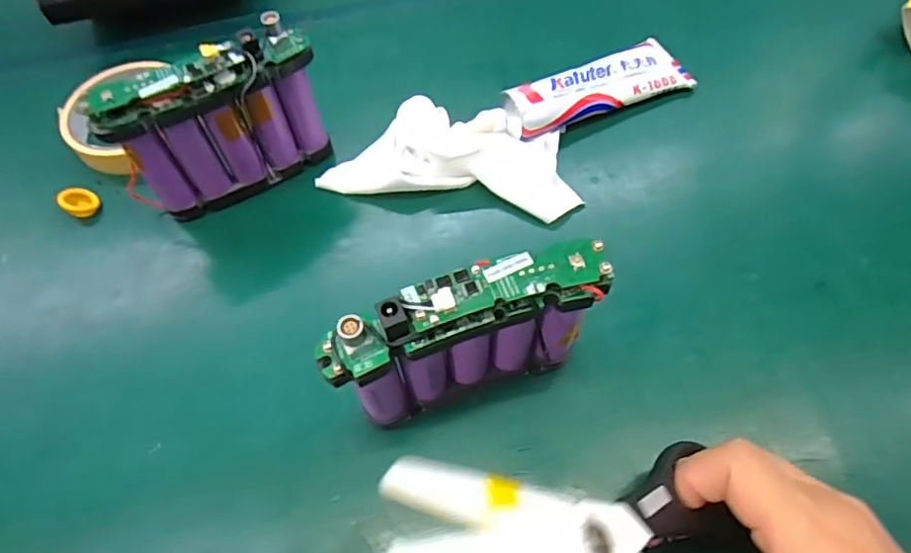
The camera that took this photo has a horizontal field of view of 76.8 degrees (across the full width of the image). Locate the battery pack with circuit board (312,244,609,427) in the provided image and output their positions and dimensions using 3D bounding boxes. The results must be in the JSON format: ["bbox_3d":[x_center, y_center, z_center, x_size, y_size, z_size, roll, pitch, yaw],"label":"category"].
[{"bbox_3d":[0.006,0.031,0.255,0.112,0.100,0.024,-20,60,-8],"label":"battery pack with circuit board"}]

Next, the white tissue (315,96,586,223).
[{"bbox_3d":[-0.002,-0.076,0.356,0.152,0.033,0.061,7,60,8],"label":"white tissue"}]

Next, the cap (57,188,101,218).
[{"bbox_3d":[-0.241,-0.048,0.368,0.020,0.015,0.020,-2,59,3],"label":"cap"}]

